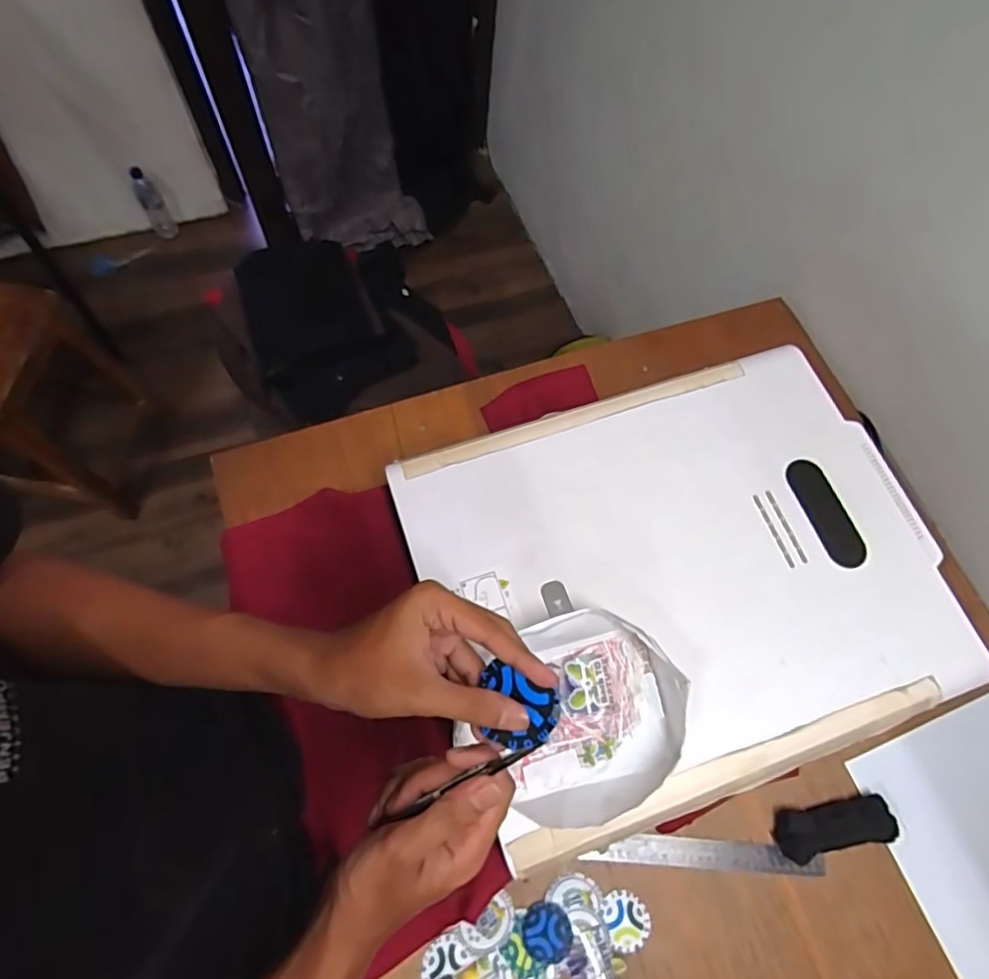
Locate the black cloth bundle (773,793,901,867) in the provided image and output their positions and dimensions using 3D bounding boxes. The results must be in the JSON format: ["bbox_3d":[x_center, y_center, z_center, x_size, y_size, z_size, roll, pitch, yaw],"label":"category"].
[{"bbox_3d":[0.375,0.372,0.647,0.130,0.030,0.048,-9,69,-6],"label":"black cloth bundle"}]

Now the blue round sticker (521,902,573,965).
[{"bbox_3d":[0.054,0.458,0.609,0.050,0.006,0.051,1,68,-2],"label":"blue round sticker"}]

